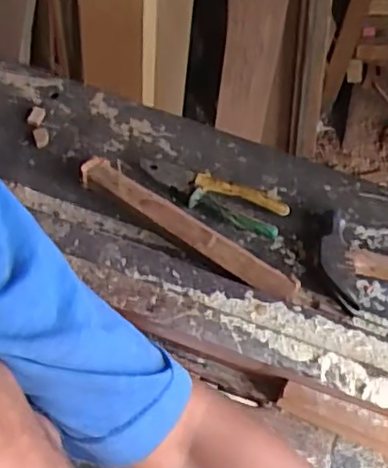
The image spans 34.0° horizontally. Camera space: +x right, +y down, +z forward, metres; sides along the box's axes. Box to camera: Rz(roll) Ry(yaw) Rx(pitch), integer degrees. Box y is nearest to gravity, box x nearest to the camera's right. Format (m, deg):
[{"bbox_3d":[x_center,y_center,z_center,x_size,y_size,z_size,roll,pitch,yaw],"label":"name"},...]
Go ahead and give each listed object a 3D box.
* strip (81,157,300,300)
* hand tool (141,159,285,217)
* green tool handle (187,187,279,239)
[{"bbox_3d":[-0.009,-0.008,0.769,0.298,0.024,0.042,32,63,14],"label":"strip"},{"bbox_3d":[0.025,-0.062,0.813,0.195,0.012,0.033,18,60,7],"label":"hand tool"},{"bbox_3d":[0.049,-0.023,0.795,0.117,0.016,0.022,26,61,11],"label":"green tool handle"}]

